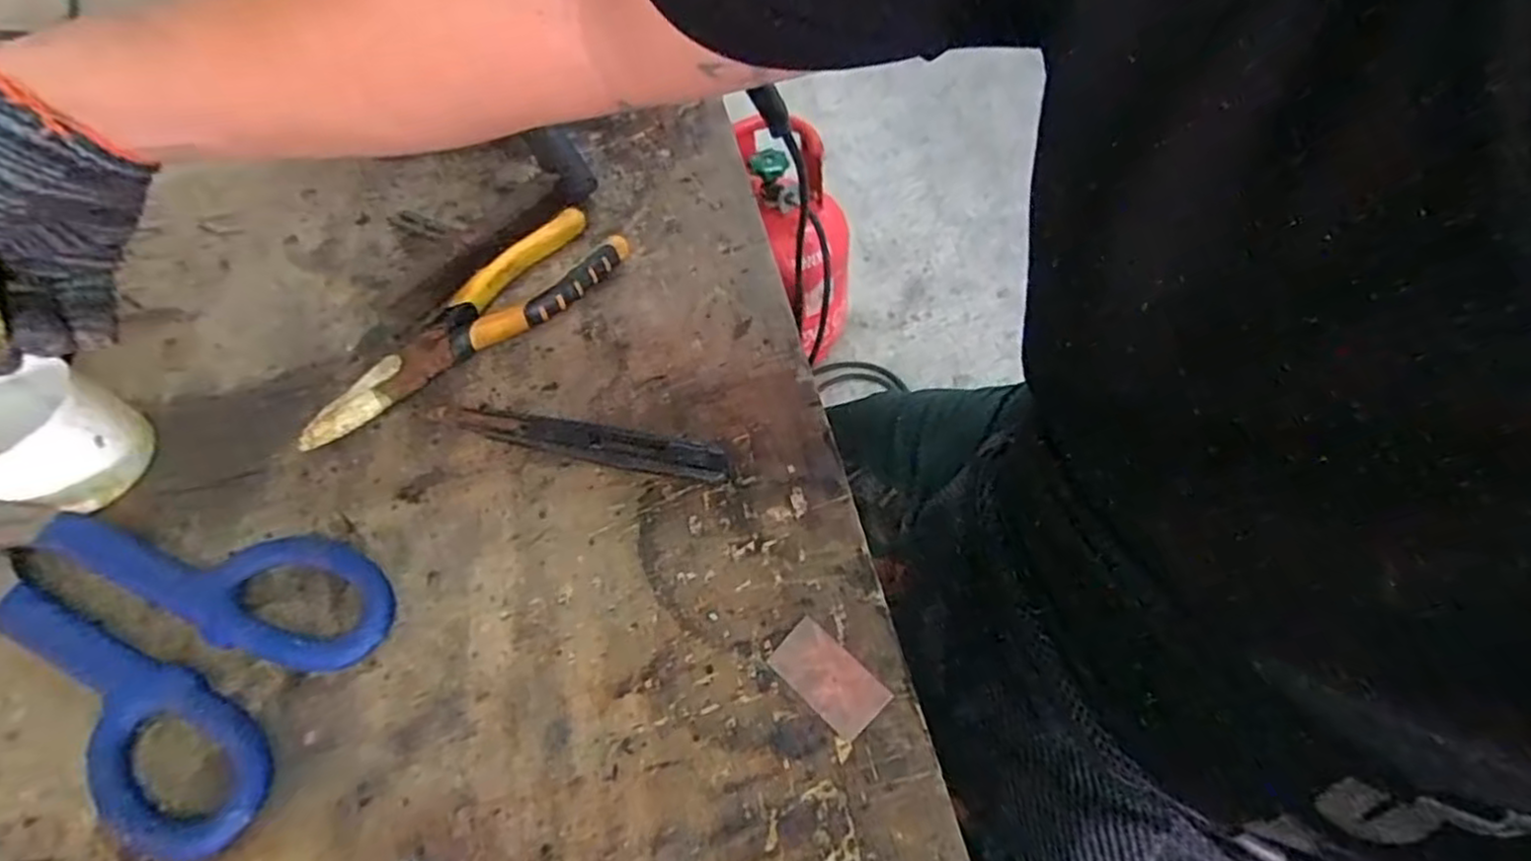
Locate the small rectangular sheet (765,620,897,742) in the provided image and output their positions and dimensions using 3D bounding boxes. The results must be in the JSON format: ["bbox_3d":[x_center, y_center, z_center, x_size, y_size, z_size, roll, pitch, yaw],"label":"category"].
[{"bbox_3d":[0.024,0.097,0.284,0.044,0.004,0.025,38,68,25],"label":"small rectangular sheet"}]

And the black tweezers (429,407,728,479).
[{"bbox_3d":[-0.092,0.004,0.348,0.152,0.012,0.023,8,59,10],"label":"black tweezers"}]

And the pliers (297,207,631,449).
[{"bbox_3d":[-0.161,-0.057,0.389,0.186,0.019,0.050,-39,63,-19],"label":"pliers"}]

